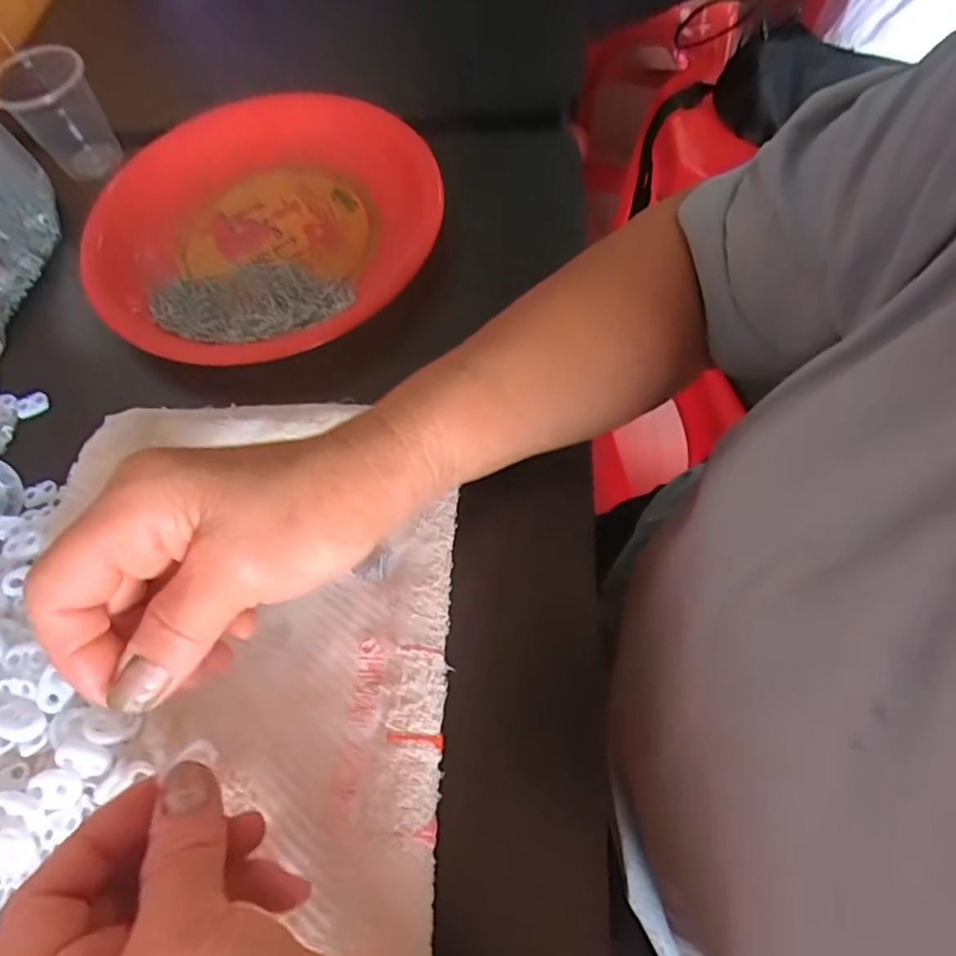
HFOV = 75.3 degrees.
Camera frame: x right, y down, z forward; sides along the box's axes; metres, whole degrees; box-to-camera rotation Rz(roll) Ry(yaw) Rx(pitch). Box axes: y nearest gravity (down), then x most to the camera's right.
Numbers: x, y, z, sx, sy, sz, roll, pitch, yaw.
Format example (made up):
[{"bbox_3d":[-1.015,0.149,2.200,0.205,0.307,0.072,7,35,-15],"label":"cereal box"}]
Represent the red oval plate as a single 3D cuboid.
[{"bbox_3d":[-0.129,-0.168,0.400,0.205,0.029,0.217,2,64,6],"label":"red oval plate"}]

